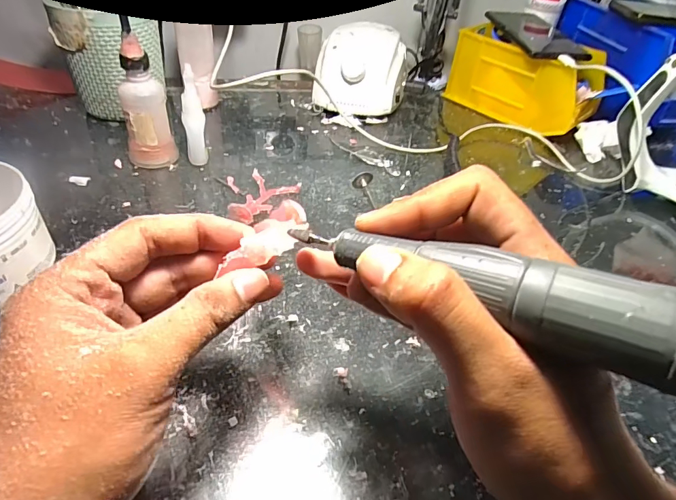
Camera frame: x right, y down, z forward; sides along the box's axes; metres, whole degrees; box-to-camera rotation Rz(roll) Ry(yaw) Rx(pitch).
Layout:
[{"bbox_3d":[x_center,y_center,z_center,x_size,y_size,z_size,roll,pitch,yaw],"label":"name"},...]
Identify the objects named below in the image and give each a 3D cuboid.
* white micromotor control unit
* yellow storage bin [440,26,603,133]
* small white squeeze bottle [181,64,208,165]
[{"bbox_3d":[0.031,-0.218,0.524,0.106,0.080,0.118,12,42,4],"label":"white micromotor control unit"},{"bbox_3d":[0.234,-0.214,0.544,0.171,0.087,0.091,35,49,27],"label":"yellow storage bin"},{"bbox_3d":[-0.130,-0.118,0.388,0.018,0.085,0.021,-9,45,-18],"label":"small white squeeze bottle"}]

